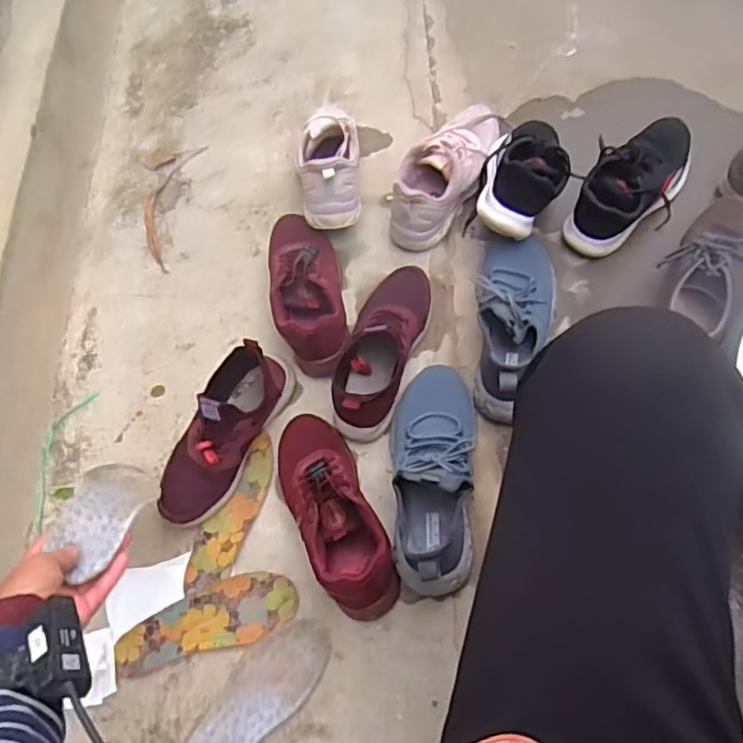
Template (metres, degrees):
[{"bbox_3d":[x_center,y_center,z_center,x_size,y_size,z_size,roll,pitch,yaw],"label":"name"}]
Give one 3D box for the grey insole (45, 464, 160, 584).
[{"bbox_3d":[-0.278,0.144,0.671,0.078,0.230,0.034,17,95,-12],"label":"grey insole"}]

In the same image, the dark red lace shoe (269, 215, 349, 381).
[{"bbox_3d":[-0.089,-0.118,0.888,0.094,0.105,0.252,-12,66,3],"label":"dark red lace shoe"}]

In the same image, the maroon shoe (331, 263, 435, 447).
[{"bbox_3d":[0.011,-0.040,0.829,0.091,0.098,0.245,17,70,14],"label":"maroon shoe"}]

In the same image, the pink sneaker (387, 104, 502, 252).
[{"bbox_3d":[0.115,-0.299,0.932,0.097,0.104,0.256,31,74,19],"label":"pink sneaker"}]

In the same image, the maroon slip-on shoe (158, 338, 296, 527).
[{"bbox_3d":[-0.191,0.077,0.802,0.091,0.109,0.244,30,74,18],"label":"maroon slip-on shoe"}]

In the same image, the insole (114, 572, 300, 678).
[{"bbox_3d":[-0.201,0.301,0.764,0.222,0.007,0.077,-16,69,0],"label":"insole"}]

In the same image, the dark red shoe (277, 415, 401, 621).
[{"bbox_3d":[-0.050,0.162,0.750,0.100,0.088,0.259,-22,66,-2],"label":"dark red shoe"}]

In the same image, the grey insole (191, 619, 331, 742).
[{"bbox_3d":[-0.147,0.392,0.720,0.082,0.006,0.248,39,75,20],"label":"grey insole"}]

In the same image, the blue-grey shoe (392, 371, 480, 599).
[{"bbox_3d":[0.069,0.115,0.749,0.101,0.121,0.271,2,67,8],"label":"blue-grey shoe"}]

